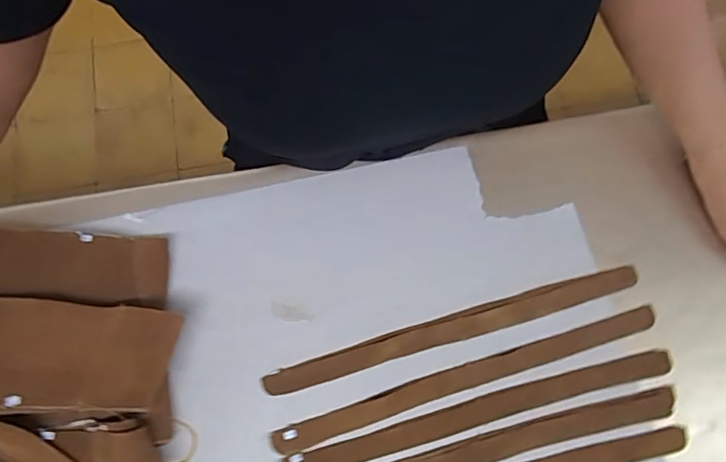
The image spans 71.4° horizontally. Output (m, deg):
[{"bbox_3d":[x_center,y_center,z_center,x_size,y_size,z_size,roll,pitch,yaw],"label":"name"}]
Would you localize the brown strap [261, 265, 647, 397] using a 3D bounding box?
[{"bbox_3d":[0.077,0.081,0.420,0.318,0.008,0.023,-16,76,-4],"label":"brown strap"}]

